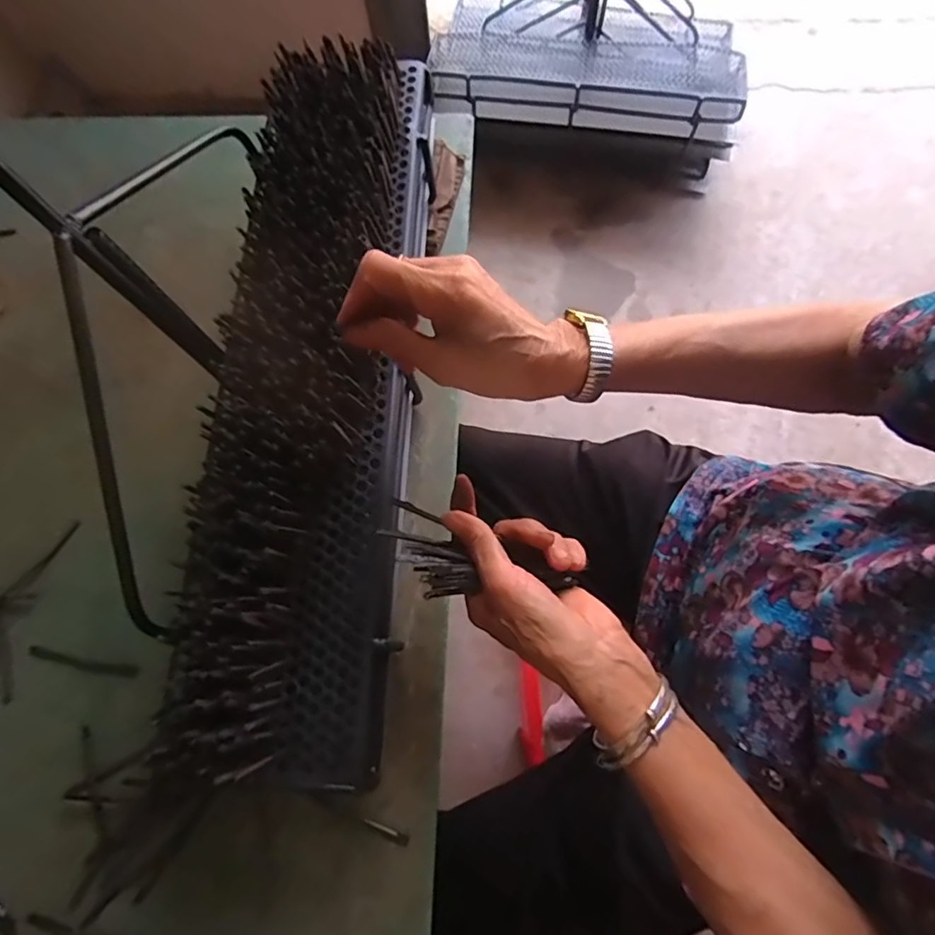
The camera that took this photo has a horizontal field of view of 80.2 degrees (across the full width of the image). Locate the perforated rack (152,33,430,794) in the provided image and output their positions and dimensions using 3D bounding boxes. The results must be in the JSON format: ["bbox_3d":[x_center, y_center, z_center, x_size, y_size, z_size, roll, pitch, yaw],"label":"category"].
[{"bbox_3d":[-0.118,-0.085,0.419,0.143,0.056,0.582,1,77,2],"label":"perforated rack"}]

